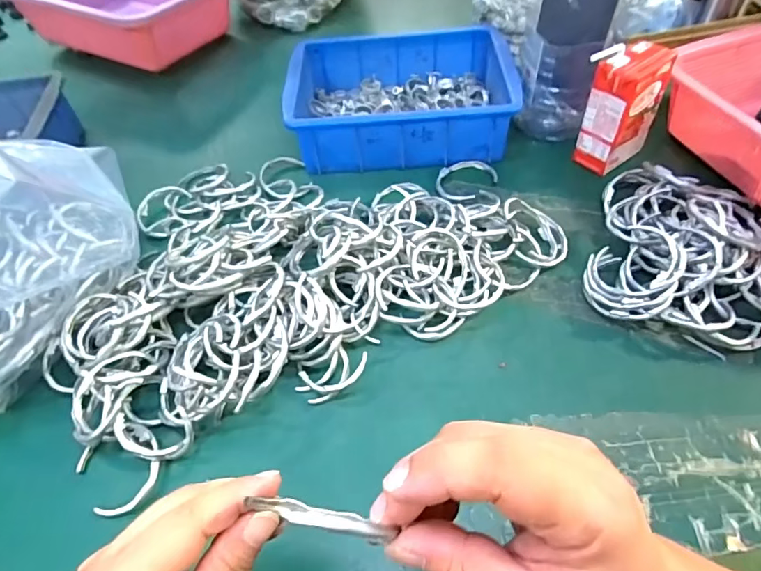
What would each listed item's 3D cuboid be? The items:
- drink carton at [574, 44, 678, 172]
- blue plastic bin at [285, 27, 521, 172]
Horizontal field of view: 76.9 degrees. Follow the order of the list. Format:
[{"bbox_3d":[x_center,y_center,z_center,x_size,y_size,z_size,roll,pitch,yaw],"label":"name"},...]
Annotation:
[{"bbox_3d":[0.237,-0.174,0.475,0.072,0.111,0.044,-31,57,-18],"label":"drink carton"},{"bbox_3d":[0.022,-0.216,0.546,0.234,0.067,0.166,-1,53,3],"label":"blue plastic bin"}]

